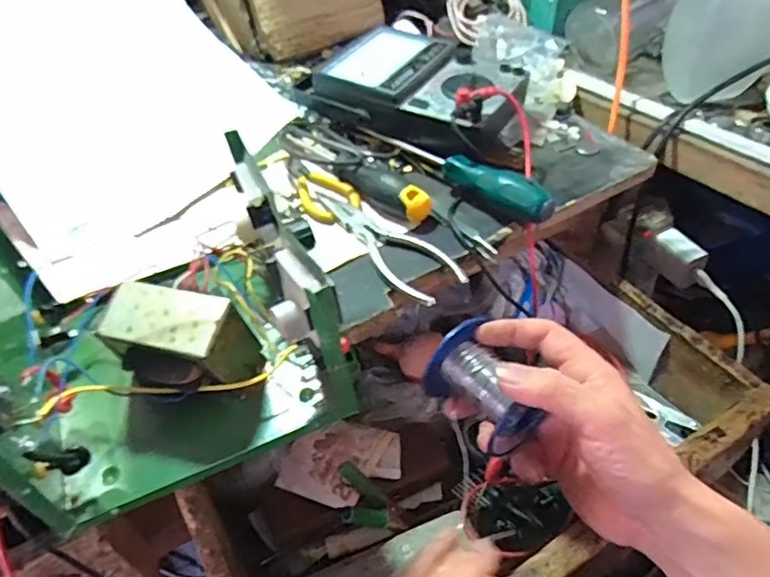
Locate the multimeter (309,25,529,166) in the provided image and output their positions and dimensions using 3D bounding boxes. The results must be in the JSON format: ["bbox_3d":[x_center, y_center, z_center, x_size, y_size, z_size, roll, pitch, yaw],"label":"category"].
[{"bbox_3d":[0.036,-0.178,0.504,0.172,0.047,0.118,27,53,28],"label":"multimeter"}]

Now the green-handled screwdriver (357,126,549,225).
[{"bbox_3d":[0.049,-0.096,0.456,0.185,0.030,0.022,31,55,30],"label":"green-handled screwdriver"}]

